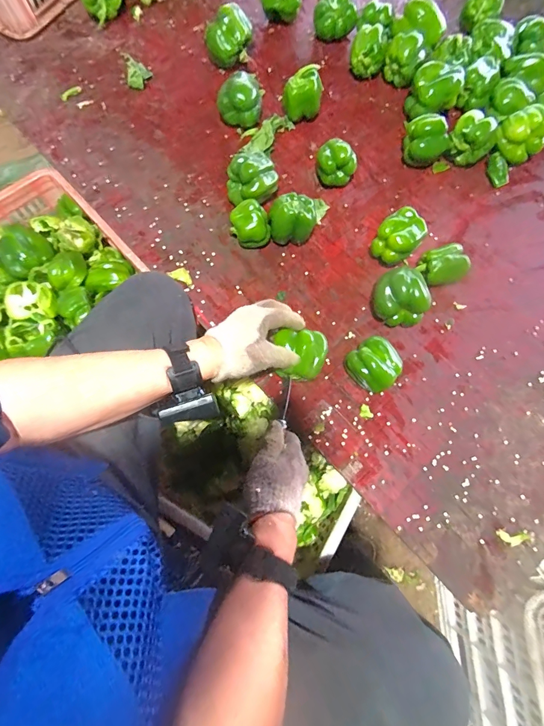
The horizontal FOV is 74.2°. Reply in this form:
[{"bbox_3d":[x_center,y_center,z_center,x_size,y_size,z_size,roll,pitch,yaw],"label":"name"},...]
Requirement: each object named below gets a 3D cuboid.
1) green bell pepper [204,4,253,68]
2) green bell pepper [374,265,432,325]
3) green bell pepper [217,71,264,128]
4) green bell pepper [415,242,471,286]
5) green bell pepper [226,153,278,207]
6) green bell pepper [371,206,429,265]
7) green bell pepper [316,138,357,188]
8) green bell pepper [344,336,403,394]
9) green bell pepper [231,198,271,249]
[{"bbox_3d":[-0.082,-0.614,0.685,0.090,0.083,0.072,-9,75,-2],"label":"green bell pepper"},{"bbox_3d":[0.184,-0.092,0.531,0.063,0.070,0.085,-38,78,-11],"label":"green bell pepper"},{"bbox_3d":[-0.057,-0.470,0.649,0.080,0.068,0.068,-4,75,-1],"label":"green bell pepper"},{"bbox_3d":[0.264,-0.150,0.562,0.071,0.050,0.054,-18,75,-6],"label":"green bell pepper"},{"bbox_3d":[-0.033,-0.299,0.597,0.077,0.073,0.069,-32,77,-8],"label":"green bell pepper"},{"bbox_3d":[0.199,-0.195,0.569,0.062,0.065,0.072,35,78,9],"label":"green bell pepper"},{"bbox_3d":[0.106,-0.338,0.616,0.062,0.059,0.060,-12,75,-3],"label":"green bell pepper"},{"bbox_3d":[0.143,0.005,0.513,0.065,0.054,0.072,-35,78,-11],"label":"green bell pepper"},{"bbox_3d":[-0.035,-0.219,0.580,0.060,0.058,0.058,-8,75,-1],"label":"green bell pepper"}]

